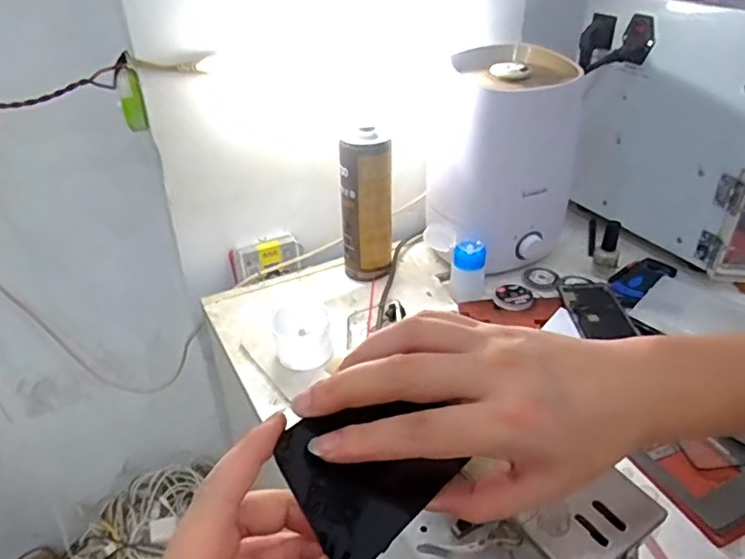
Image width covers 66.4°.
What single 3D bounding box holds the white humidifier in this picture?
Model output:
[{"bbox_3d":[0.171,-0.157,0.744,0.178,0.240,0.149,8,34,13],"label":"white humidifier"}]

